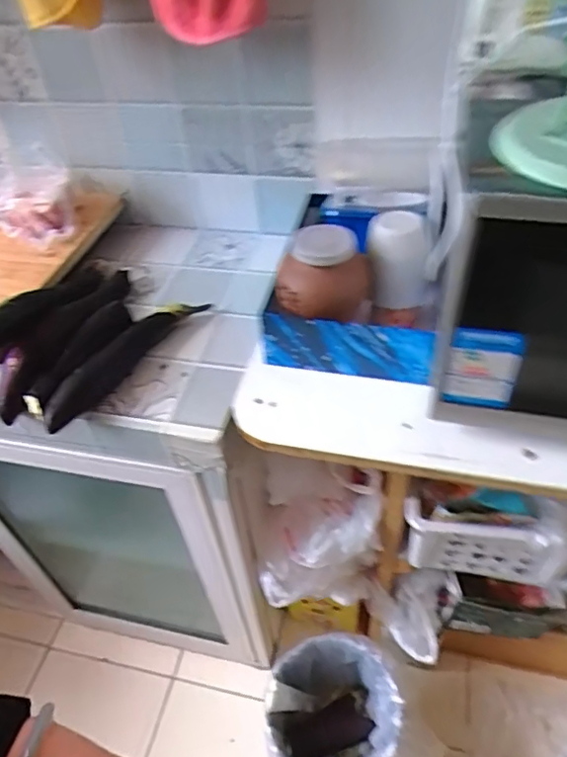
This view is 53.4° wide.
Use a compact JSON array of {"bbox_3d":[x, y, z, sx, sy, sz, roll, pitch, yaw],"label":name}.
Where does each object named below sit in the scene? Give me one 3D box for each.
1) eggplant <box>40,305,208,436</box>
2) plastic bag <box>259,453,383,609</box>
[{"bbox_3d":[-0.191,-0.029,0.687,0.046,0.041,0.257,23,52,25],"label":"eggplant"},{"bbox_3d":[0.044,0.240,0.853,0.183,0.304,0.125,-14,46,-8],"label":"plastic bag"}]

